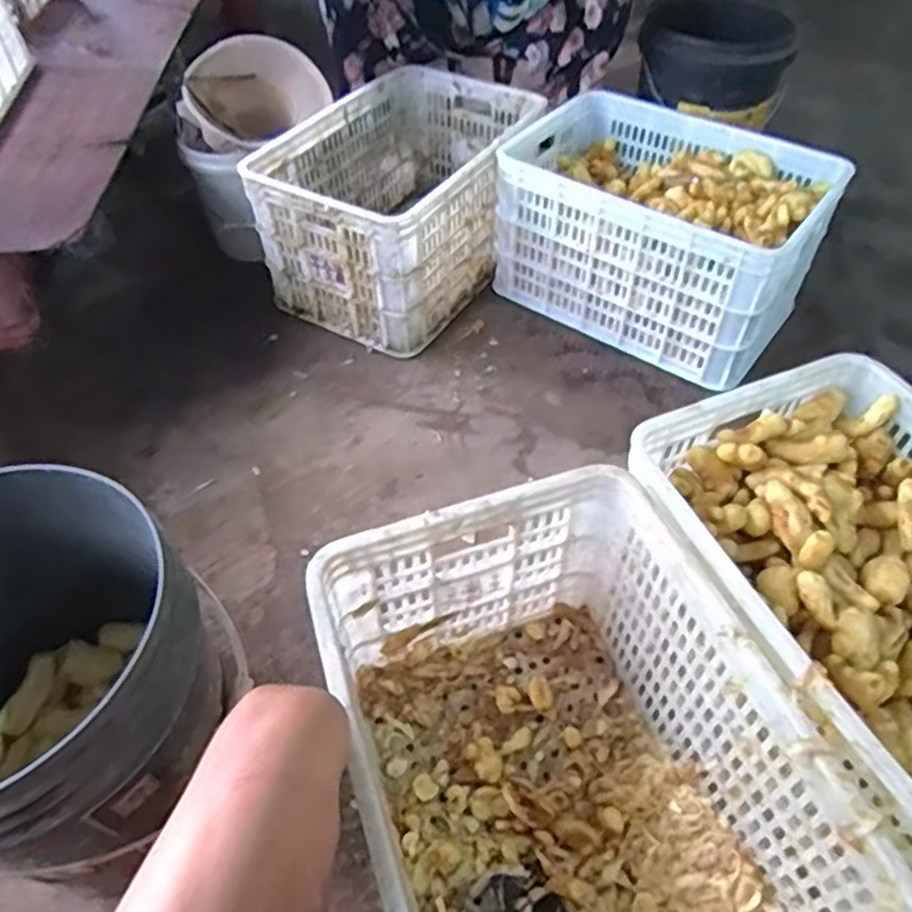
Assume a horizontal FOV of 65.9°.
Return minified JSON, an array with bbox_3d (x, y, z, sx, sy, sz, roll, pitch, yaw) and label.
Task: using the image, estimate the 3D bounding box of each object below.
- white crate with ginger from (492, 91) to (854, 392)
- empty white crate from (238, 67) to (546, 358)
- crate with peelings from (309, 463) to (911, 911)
[{"bbox_3d":[0.381,-0.429,1.332,0.538,0.276,0.389,29,55,22],"label":"white crate with ginger"},{"bbox_3d":[-0.097,-0.510,1.405,0.373,0.279,0.547,24,53,19],"label":"empty white crate"},{"bbox_3d":[0.115,0.322,0.678,0.366,0.298,0.528,-21,53,-18],"label":"crate with peelings"}]

